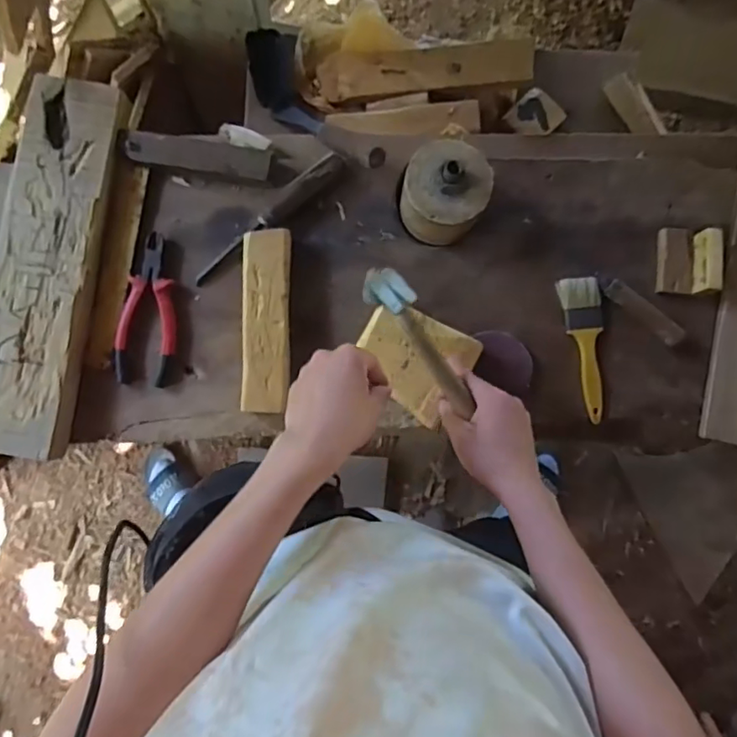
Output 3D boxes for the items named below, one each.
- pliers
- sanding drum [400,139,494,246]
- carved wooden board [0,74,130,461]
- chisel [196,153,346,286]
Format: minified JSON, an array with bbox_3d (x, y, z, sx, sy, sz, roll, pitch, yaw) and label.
[{"bbox_3d":[-0.269,-0.075,0.693,0.069,0.020,0.188,7,85,-3],"label":"pliers"},{"bbox_3d":[0.090,-0.212,0.673,0.095,0.097,0.104,0,85,-3],"label":"sanding drum"},{"bbox_3d":[-0.383,-0.124,0.675,0.114,0.025,0.449,7,85,-3],"label":"carved wooden board"},{"bbox_3d":[-0.119,-0.184,0.688,0.231,0.036,0.022,-42,88,-6],"label":"chisel"}]

